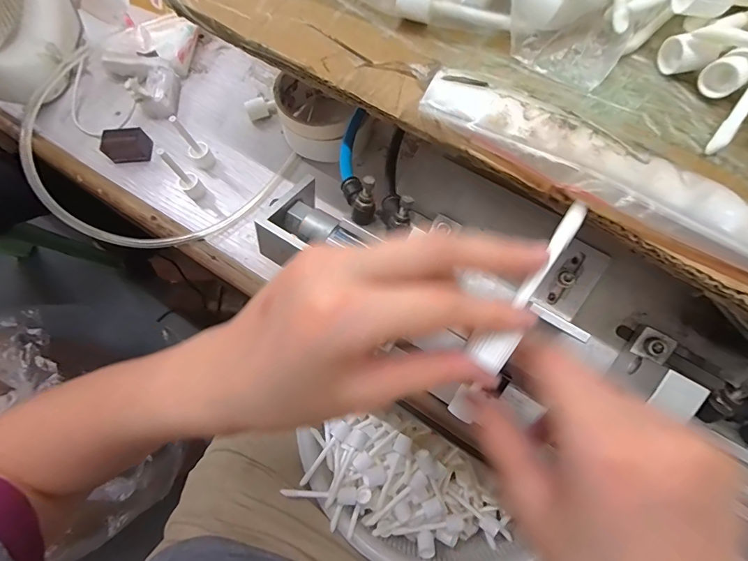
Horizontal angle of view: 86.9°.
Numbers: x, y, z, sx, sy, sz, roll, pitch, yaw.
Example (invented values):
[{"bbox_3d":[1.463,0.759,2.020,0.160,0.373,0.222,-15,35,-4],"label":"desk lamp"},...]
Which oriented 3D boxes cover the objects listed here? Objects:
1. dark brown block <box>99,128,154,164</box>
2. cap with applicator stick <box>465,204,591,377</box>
[{"bbox_3d":[-0.244,-0.134,0.391,0.043,0.023,0.024,-5,73,3],"label":"dark brown block"},{"bbox_3d":[0.068,0.001,0.167,0.016,0.015,0.083,34,83,16],"label":"cap with applicator stick"}]

